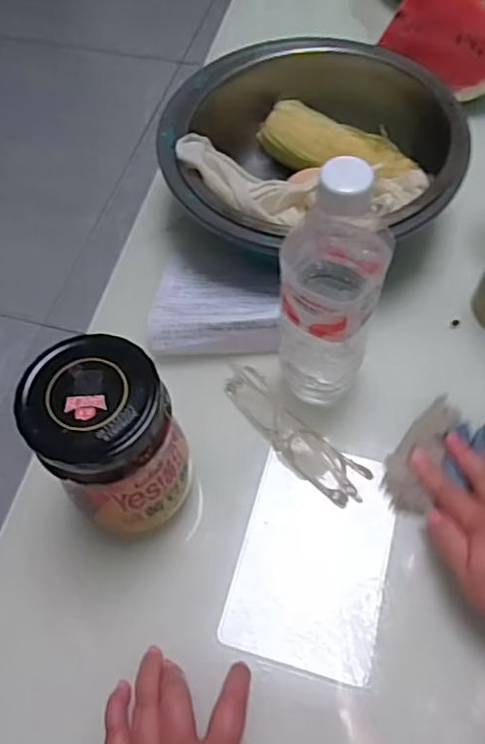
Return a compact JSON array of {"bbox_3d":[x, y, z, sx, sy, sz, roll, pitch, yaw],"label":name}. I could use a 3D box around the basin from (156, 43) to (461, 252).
[{"bbox_3d":[0.059,-0.205,0.569,0.256,0.113,0.242,-1,61,2],"label":"basin"}]

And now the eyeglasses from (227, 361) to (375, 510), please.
[{"bbox_3d":[0.037,0.046,0.480,0.035,0.028,0.140,-38,66,-17],"label":"eyeglasses"}]

